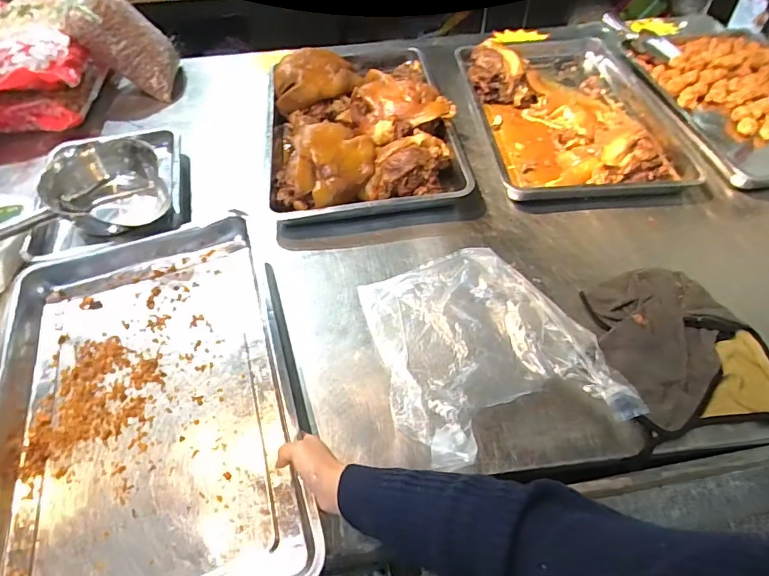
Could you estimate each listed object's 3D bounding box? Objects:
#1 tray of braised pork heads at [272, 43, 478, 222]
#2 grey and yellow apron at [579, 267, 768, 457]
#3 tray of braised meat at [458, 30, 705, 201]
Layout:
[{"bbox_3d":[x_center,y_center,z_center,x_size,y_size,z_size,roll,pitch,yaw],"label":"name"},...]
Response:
[{"bbox_3d":[-0.060,-0.405,1.017,0.392,0.106,0.623,-6,53,-4],"label":"tray of braised pork heads"},{"bbox_3d":[0.452,0.082,0.685,0.248,0.019,0.267,-9,53,-6],"label":"grey and yellow apron"},{"bbox_3d":[0.405,-0.476,1.082,0.409,0.084,0.729,-5,53,-3],"label":"tray of braised meat"}]

